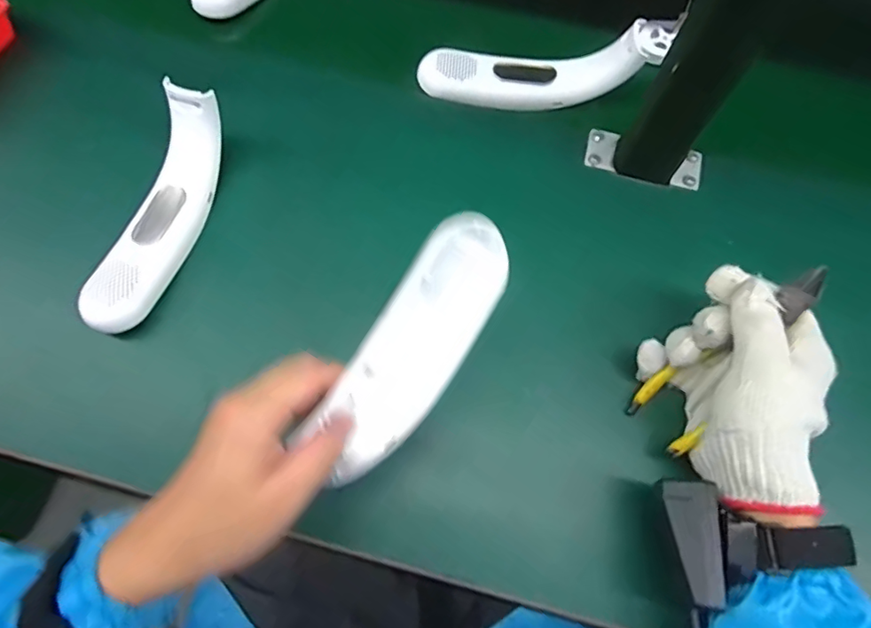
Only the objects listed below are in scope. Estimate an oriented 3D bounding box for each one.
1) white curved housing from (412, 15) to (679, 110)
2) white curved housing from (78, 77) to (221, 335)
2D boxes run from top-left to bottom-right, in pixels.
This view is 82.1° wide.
[{"bbox_3d":[0.094,-0.227,0.455,0.212,0.058,0.049,-1,70,1],"label":"white curved housing"},{"bbox_3d":[-0.222,-0.081,0.393,0.049,0.053,0.191,17,72,7],"label":"white curved housing"}]

